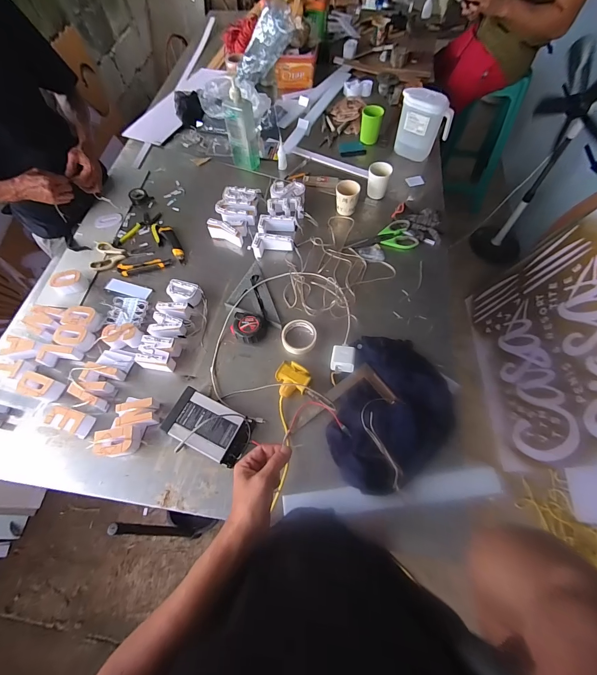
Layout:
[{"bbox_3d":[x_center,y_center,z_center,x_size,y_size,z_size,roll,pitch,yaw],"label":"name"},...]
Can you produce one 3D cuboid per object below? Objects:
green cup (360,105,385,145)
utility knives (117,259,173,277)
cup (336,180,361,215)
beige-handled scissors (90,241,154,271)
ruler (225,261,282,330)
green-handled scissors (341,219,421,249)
[{"bbox_3d":[0.270,-0.789,1.174,0.077,0.093,0.083,7,64,4],"label":"green cup"},{"bbox_3d":[-0.461,-0.210,0.946,0.158,0.014,0.042,-6,64,-2],"label":"utility knives"},{"bbox_3d":[0.153,-0.439,1.011,0.072,0.083,0.073,0,64,0],"label":"cup"},{"bbox_3d":[-0.540,-0.264,0.980,0.180,0.013,0.114,-7,64,-3],"label":"beige-handled scissors"},{"bbox_3d":[-0.137,-0.106,0.893,0.122,0.019,0.233,-18,58,-9],"label":"ruler"},{"bbox_3d":[0.260,-0.297,0.965,0.214,0.017,0.100,-18,65,-8],"label":"green-handled scissors"}]

